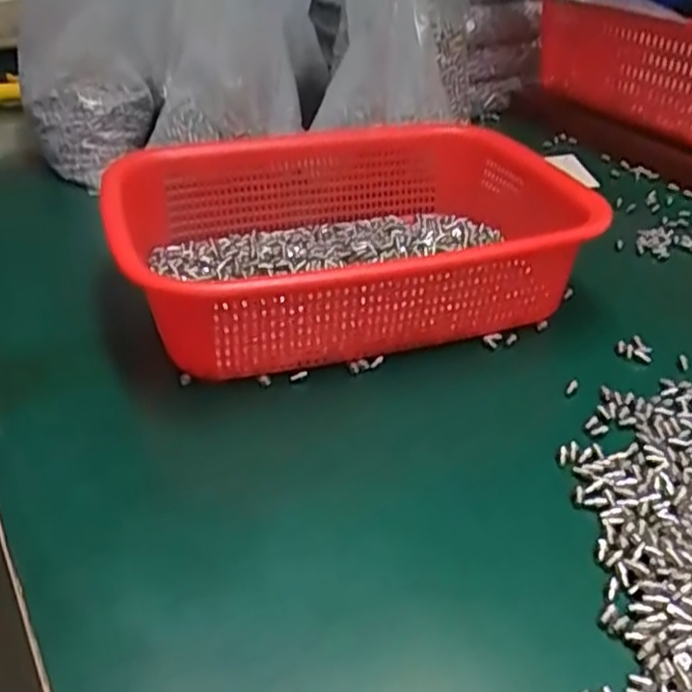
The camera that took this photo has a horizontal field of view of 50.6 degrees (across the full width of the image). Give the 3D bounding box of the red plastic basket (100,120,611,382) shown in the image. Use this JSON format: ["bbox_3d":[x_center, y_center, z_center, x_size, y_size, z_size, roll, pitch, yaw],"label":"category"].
[{"bbox_3d":[0.001,-0.065,0.476,0.276,0.085,0.209,-9,35,-13],"label":"red plastic basket"}]

